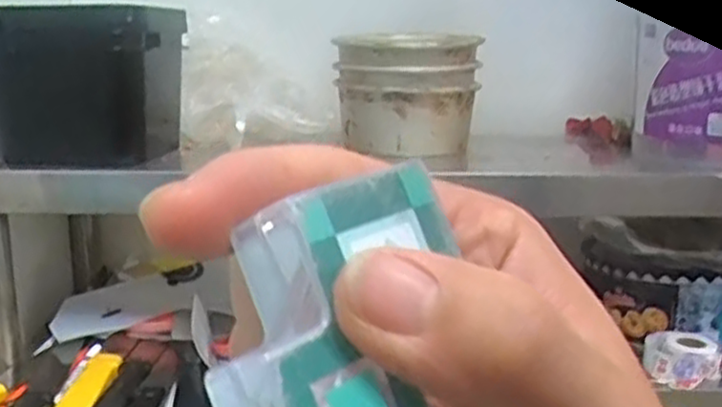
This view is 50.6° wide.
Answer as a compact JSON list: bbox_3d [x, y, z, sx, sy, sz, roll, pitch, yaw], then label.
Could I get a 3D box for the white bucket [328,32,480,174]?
[{"bbox_3d":[0.047,-0.107,0.799,0.145,0.134,0.145,1,11,1],"label":"white bucket"}]

